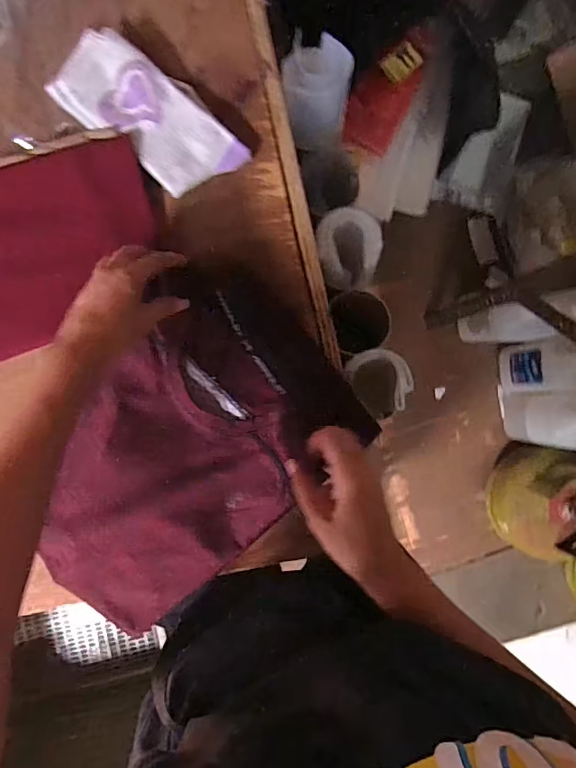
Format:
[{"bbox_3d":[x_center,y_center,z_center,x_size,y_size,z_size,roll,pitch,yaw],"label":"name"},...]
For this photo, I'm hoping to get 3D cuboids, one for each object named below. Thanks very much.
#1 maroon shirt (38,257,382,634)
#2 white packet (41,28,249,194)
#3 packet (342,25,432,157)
[{"bbox_3d":[-0.103,0.064,0.483,0.230,0.021,0.325,42,88,0],"label":"maroon shirt"},{"bbox_3d":[-0.141,-0.273,0.509,0.189,0.027,0.089,37,88,0],"label":"white packet"},{"bbox_3d":[0.182,-0.543,0.917,0.104,0.043,0.247,27,88,-1],"label":"packet"}]

